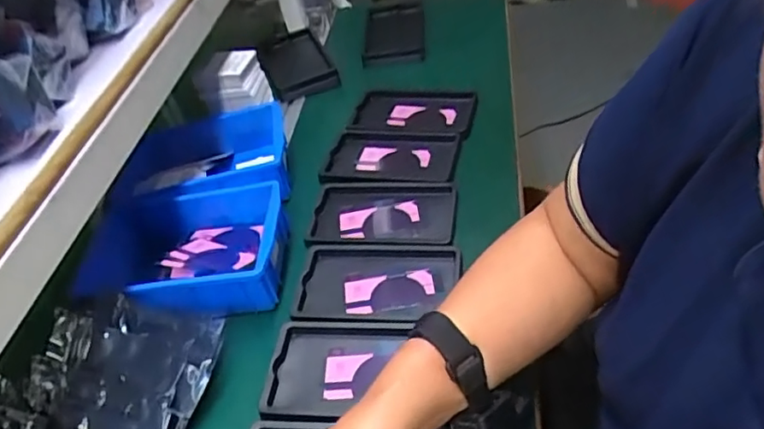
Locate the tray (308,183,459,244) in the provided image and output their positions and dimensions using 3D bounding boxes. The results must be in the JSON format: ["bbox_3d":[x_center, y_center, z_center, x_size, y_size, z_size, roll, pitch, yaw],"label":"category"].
[{"bbox_3d":[0.000,-0.004,0.661,0.160,0.018,0.100,-3,43,12],"label":"tray"}]

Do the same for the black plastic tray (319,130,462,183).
[{"bbox_3d":[0.012,-0.077,0.737,0.166,0.016,0.107,-1,44,15],"label":"black plastic tray"}]

